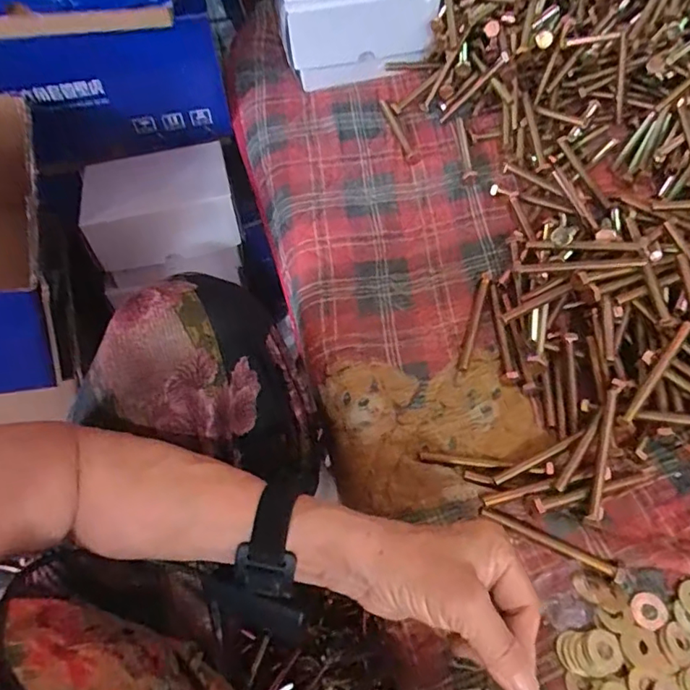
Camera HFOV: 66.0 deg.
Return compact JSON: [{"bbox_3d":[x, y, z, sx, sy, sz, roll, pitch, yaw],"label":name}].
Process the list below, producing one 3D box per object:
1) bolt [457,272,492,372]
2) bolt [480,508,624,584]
[{"bbox_3d":[0.120,-0.025,0.492,0.009,0.008,0.109,15,65,13],"label":"bolt"},{"bbox_3d":[0.151,0.144,0.390,0.103,0.008,0.011,25,66,17],"label":"bolt"}]

